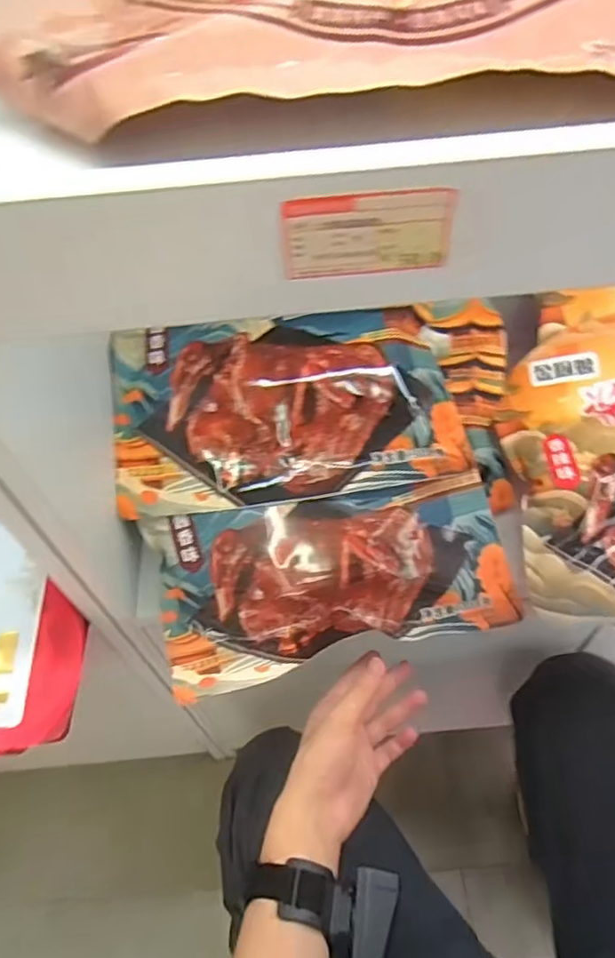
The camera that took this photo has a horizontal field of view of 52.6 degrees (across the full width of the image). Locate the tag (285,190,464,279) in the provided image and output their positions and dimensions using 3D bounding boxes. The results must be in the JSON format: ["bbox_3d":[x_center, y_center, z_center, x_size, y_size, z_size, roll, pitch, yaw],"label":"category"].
[{"bbox_3d":[0.026,-0.103,0.264,0.071,0.036,0.004,-6,55,0],"label":"tag"}]

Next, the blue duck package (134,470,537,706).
[{"bbox_3d":[0.022,0.083,0.542,0.303,0.041,0.142,-11,86,-2],"label":"blue duck package"}]

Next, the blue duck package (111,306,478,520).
[{"bbox_3d":[-0.022,-0.063,0.552,0.303,0.032,0.163,-6,90,5],"label":"blue duck package"}]

